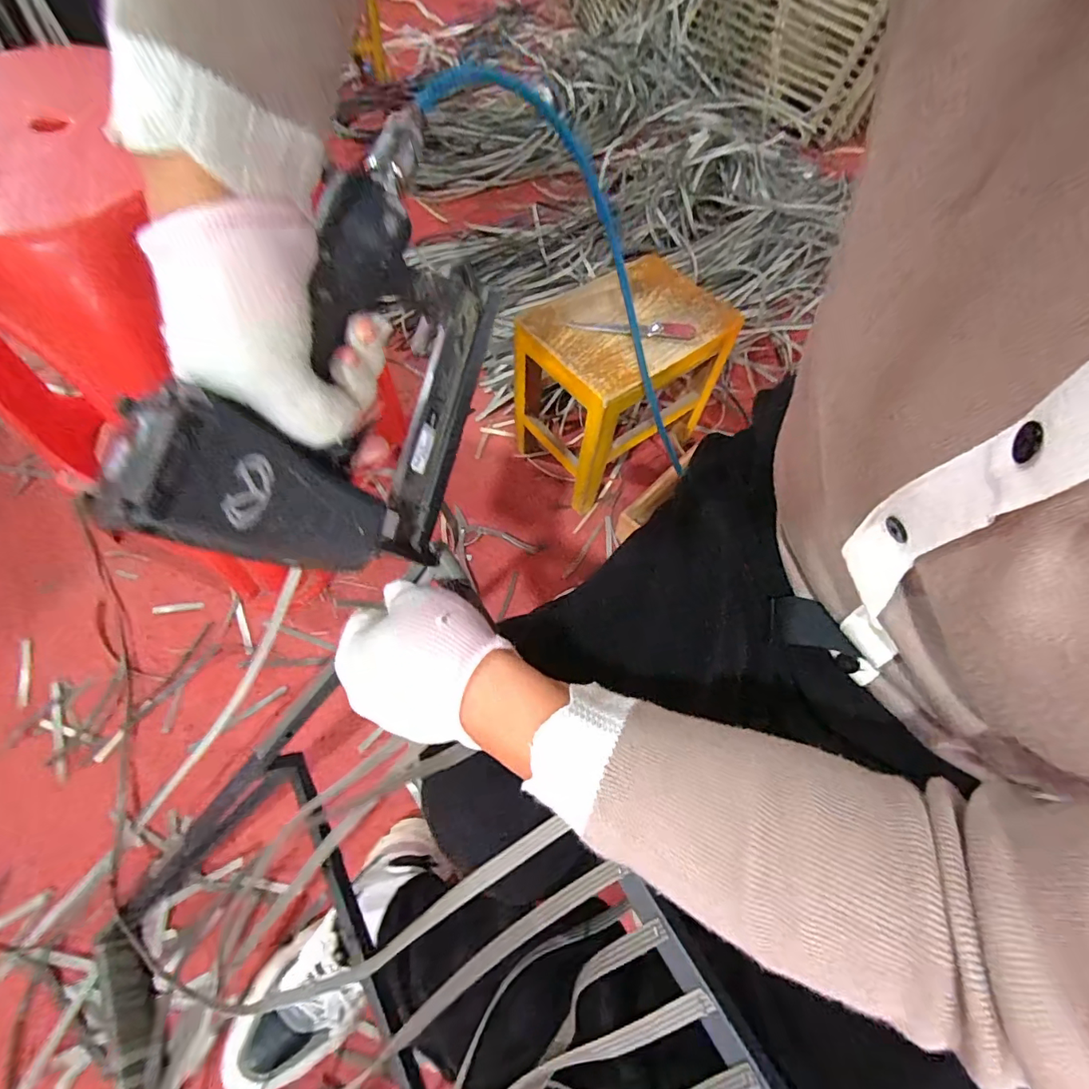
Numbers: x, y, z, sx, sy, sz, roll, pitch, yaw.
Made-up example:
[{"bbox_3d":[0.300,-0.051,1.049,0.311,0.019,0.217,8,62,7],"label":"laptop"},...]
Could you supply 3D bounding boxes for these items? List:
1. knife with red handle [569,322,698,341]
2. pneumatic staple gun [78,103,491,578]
[{"bbox_3d":[0.123,-0.300,0.704,0.175,0.012,0.029,3,60,-3],"label":"knife with red handle"},{"bbox_3d":[-0.102,-0.077,0.277,0.053,0.152,0.243,3,57,27],"label":"pneumatic staple gun"}]

